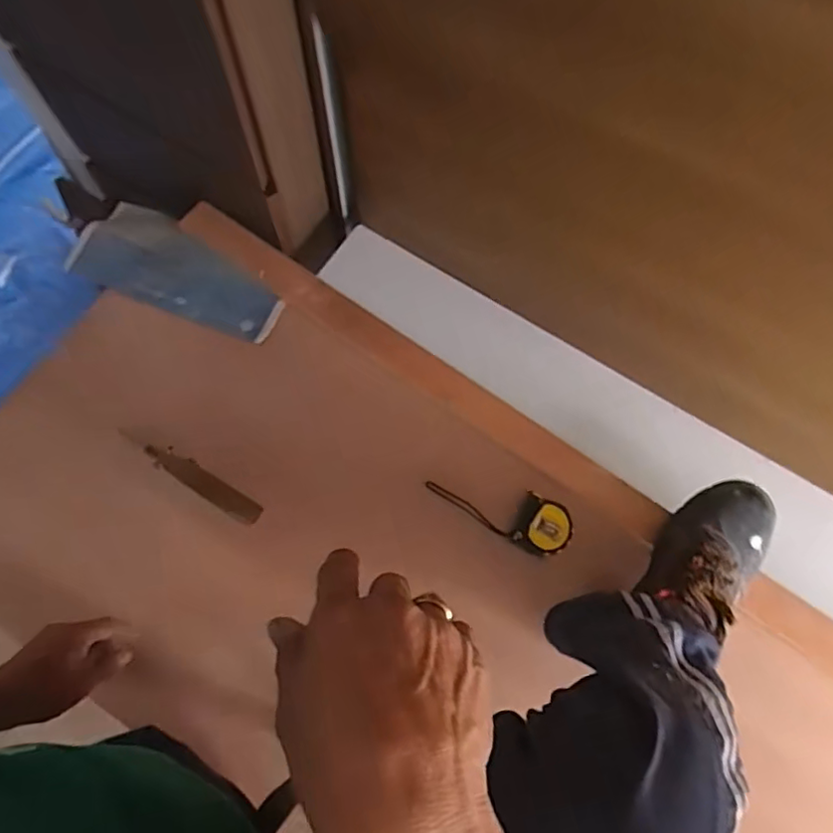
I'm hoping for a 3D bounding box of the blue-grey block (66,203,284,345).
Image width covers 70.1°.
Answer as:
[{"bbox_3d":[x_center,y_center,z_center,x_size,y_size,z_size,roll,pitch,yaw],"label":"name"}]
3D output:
[{"bbox_3d":[-0.334,-0.201,0.839,0.303,0.026,0.131,26,73,8],"label":"blue-grey block"}]

